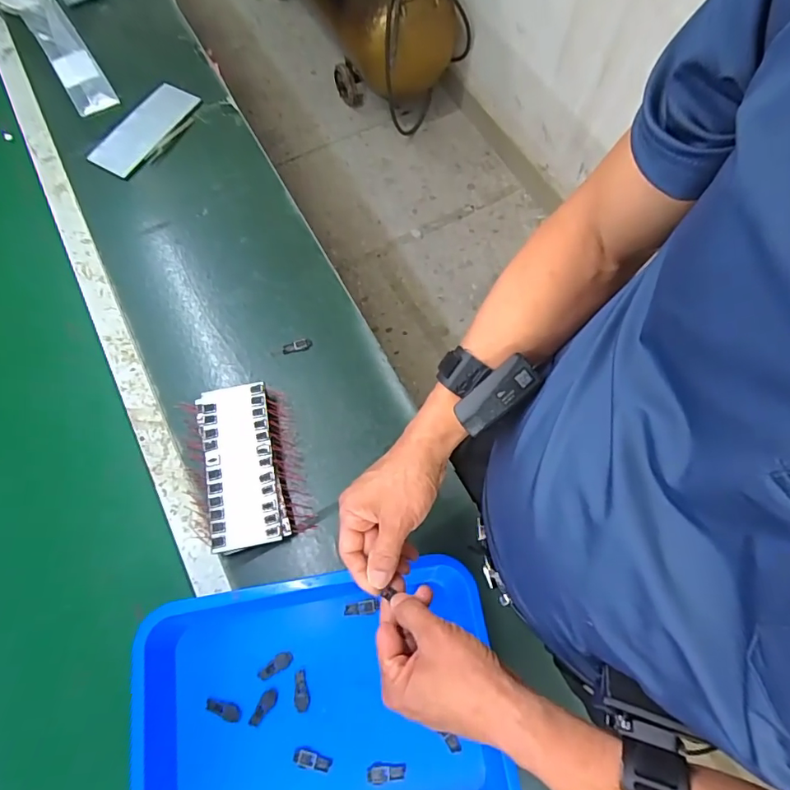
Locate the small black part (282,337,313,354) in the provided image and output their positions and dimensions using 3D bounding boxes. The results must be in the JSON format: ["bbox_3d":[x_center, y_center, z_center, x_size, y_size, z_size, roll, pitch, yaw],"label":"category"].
[{"bbox_3d":[-0.136,-0.069,0.673,0.041,0.005,0.019,-10,72,-4],"label":"small black part"}]

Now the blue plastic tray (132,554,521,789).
[{"bbox_3d":[-0.078,0.333,0.504,0.360,0.055,0.267,-9,71,-4],"label":"blue plastic tray"}]

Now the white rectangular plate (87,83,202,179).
[{"bbox_3d":[-0.412,-0.443,0.798,0.084,0.011,0.199,27,73,8],"label":"white rectangular plate"}]

